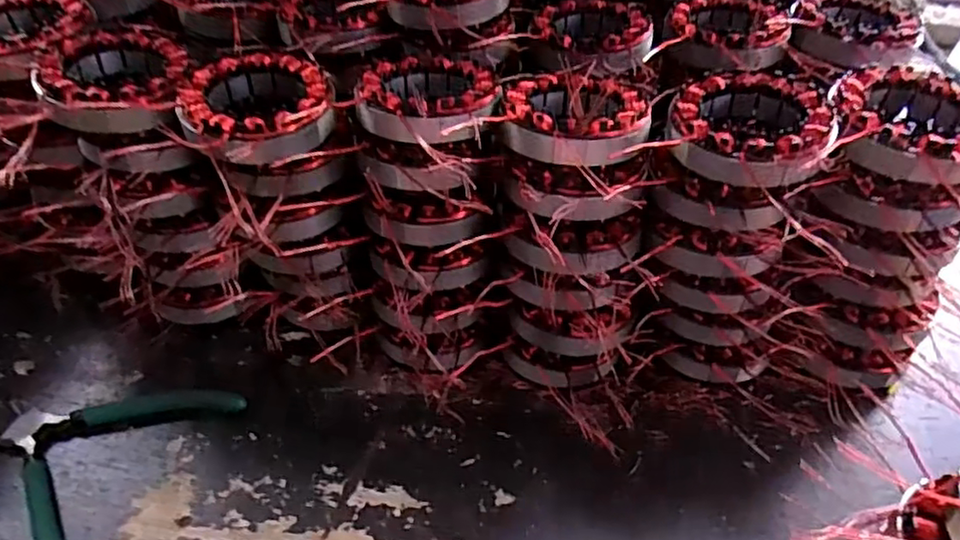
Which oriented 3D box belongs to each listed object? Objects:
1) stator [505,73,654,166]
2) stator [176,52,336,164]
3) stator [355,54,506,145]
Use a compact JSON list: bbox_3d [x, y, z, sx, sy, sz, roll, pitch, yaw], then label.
[{"bbox_3d":[0.056,-0.085,0.376,0.082,0.035,0.086,6,42,5],"label":"stator"},{"bbox_3d":[-0.133,-0.096,0.380,0.082,0.029,0.087,1,42,-1],"label":"stator"},{"bbox_3d":[-0.031,-0.101,0.382,0.081,0.026,0.094,8,43,8],"label":"stator"}]

